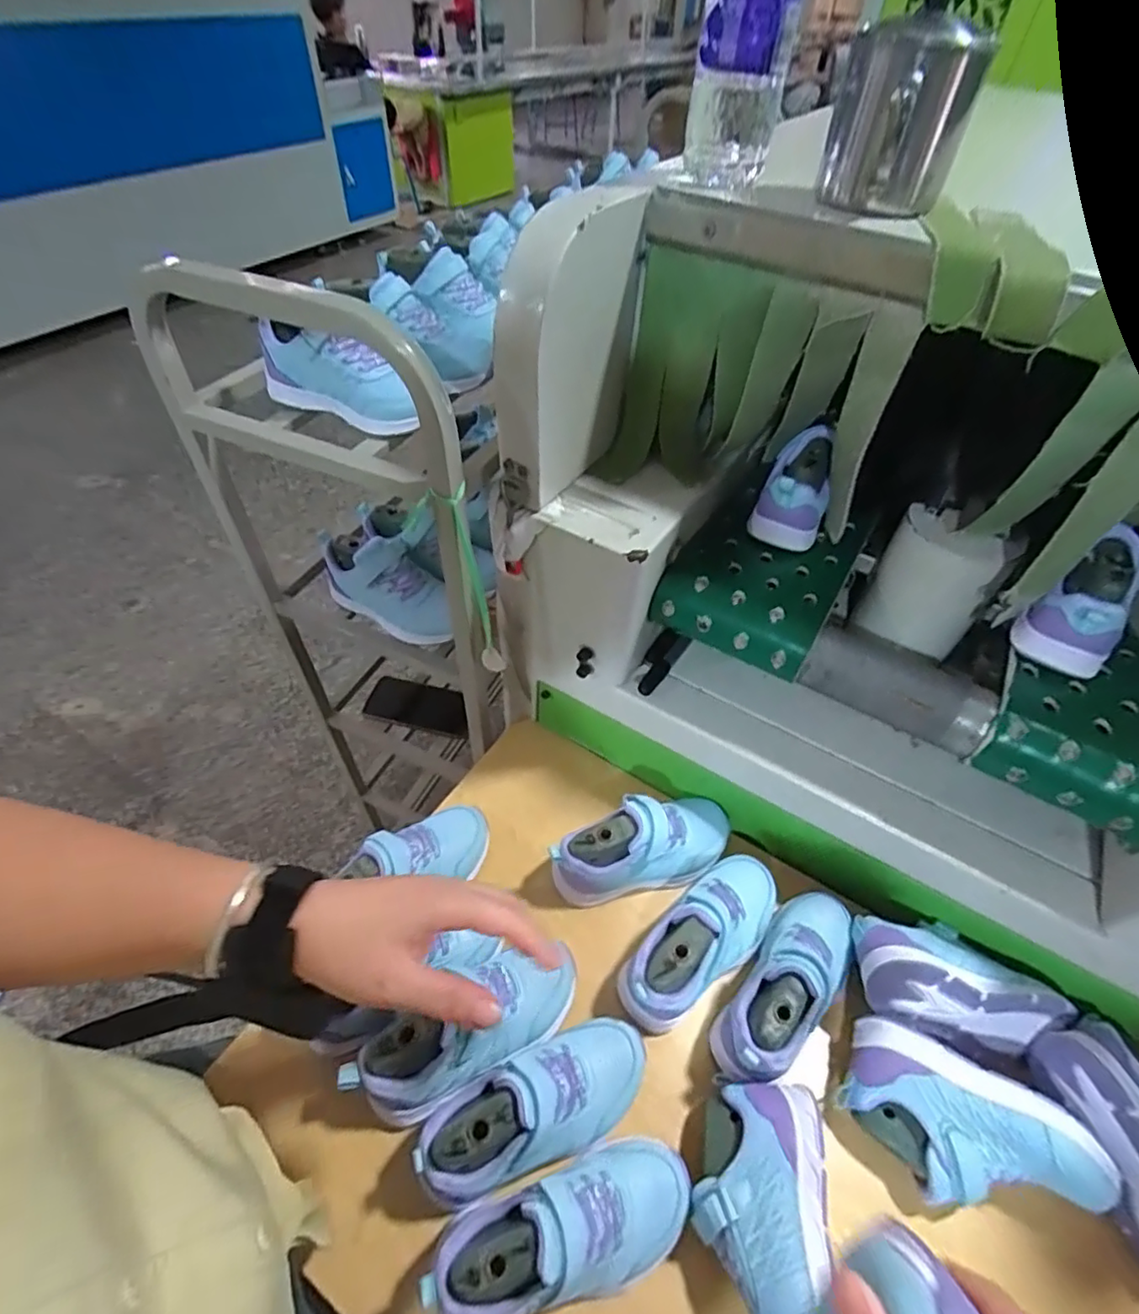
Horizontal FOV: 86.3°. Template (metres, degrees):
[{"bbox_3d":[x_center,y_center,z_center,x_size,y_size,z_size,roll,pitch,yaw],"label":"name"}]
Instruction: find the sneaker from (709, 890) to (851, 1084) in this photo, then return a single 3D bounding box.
[{"bbox_3d":[0.190,0.272,0.516,0.183,0.069,0.070,-37,60,-28],"label":"sneaker"}]

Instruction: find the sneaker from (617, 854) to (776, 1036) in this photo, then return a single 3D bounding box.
[{"bbox_3d":[0.123,0.240,0.536,0.184,0.069,0.077,-35,59,-27],"label":"sneaker"}]

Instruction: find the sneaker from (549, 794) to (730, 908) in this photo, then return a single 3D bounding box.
[{"bbox_3d":[0.073,0.181,0.590,0.184,0.080,0.072,-13,52,-13],"label":"sneaker"}]

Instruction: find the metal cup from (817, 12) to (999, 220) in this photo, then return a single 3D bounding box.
[{"bbox_3d":[0.217,-0.352,0.401,0.083,0.094,0.079,21,52,15],"label":"metal cup"}]

